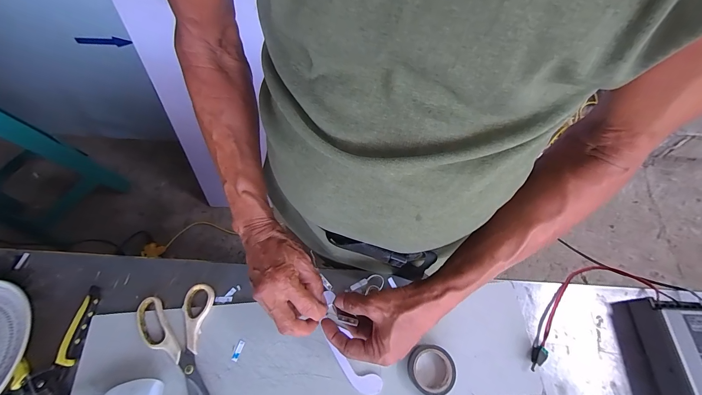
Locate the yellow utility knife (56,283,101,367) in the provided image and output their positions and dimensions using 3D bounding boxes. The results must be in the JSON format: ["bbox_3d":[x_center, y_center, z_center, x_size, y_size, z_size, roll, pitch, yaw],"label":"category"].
[{"bbox_3d":[-0.382,0.178,0.419,0.024,0.011,0.101,3,66,3],"label":"yellow utility knife"}]

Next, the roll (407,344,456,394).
[{"bbox_3d":[0.102,0.222,0.380,0.061,0.021,0.062,-1,65,2],"label":"roll"}]

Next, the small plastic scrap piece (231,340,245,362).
[{"bbox_3d":[-0.154,0.208,0.403,0.008,0.004,0.026,15,67,8],"label":"small plastic scrap piece"}]

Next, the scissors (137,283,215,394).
[{"bbox_3d":[-0.235,0.212,0.400,0.100,0.012,0.168,-14,66,-4],"label":"scissors"}]

